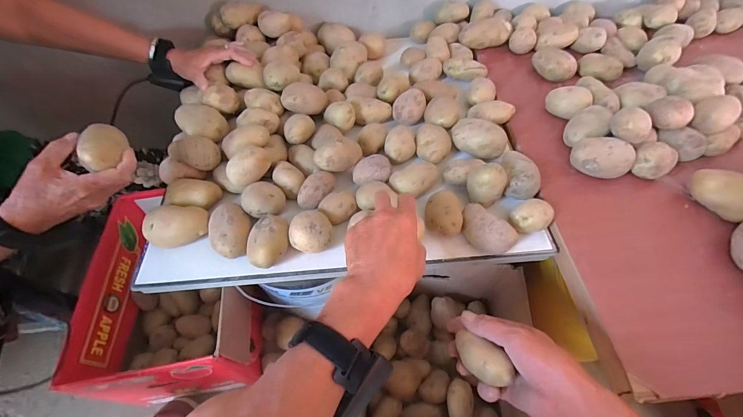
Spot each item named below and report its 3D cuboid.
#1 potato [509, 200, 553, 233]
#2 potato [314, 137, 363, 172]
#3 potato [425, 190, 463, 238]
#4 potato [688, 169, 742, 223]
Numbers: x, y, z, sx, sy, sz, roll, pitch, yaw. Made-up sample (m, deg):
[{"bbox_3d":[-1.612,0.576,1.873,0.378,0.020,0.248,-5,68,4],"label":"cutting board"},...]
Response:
[{"bbox_3d":[0.227,0.012,0.480,0.054,0.032,0.044,-15,60,-7],"label":"potato"},{"bbox_3d":[-0.049,-0.084,0.519,0.075,0.045,0.039,-23,62,-12],"label":"potato"},{"bbox_3d":[0.103,0.008,0.483,0.049,0.032,0.069,1,59,2],"label":"potato"},{"bbox_3d":[0.497,-0.019,0.471,0.038,0.052,0.087,-21,61,-11],"label":"potato"}]

